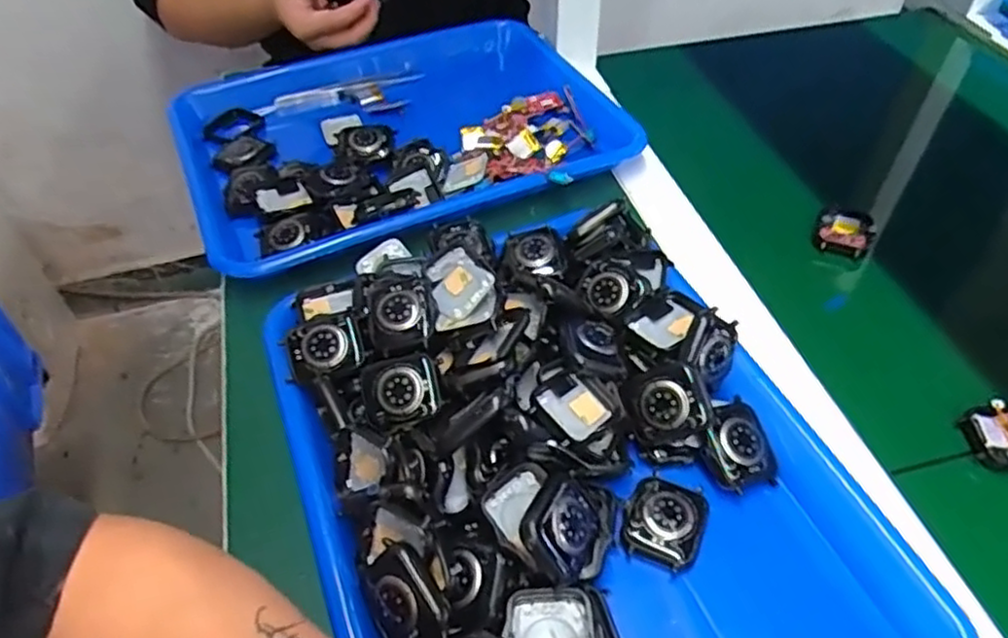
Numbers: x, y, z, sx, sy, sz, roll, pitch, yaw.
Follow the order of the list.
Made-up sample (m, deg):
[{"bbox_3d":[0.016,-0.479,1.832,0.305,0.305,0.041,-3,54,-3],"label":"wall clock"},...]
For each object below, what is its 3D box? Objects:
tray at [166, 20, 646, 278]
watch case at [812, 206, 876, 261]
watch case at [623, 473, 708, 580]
[{"bbox_3d":[-0.085,-0.154,0.586,0.342,0.047,0.260,-20,52,-13],"label":"tray"},{"bbox_3d":[0.248,-0.063,0.508,0.039,0.012,0.043,29,57,25],"label":"watch case"},{"bbox_3d":[0.079,0.098,0.345,0.036,0.005,0.045,17,53,17],"label":"watch case"}]

